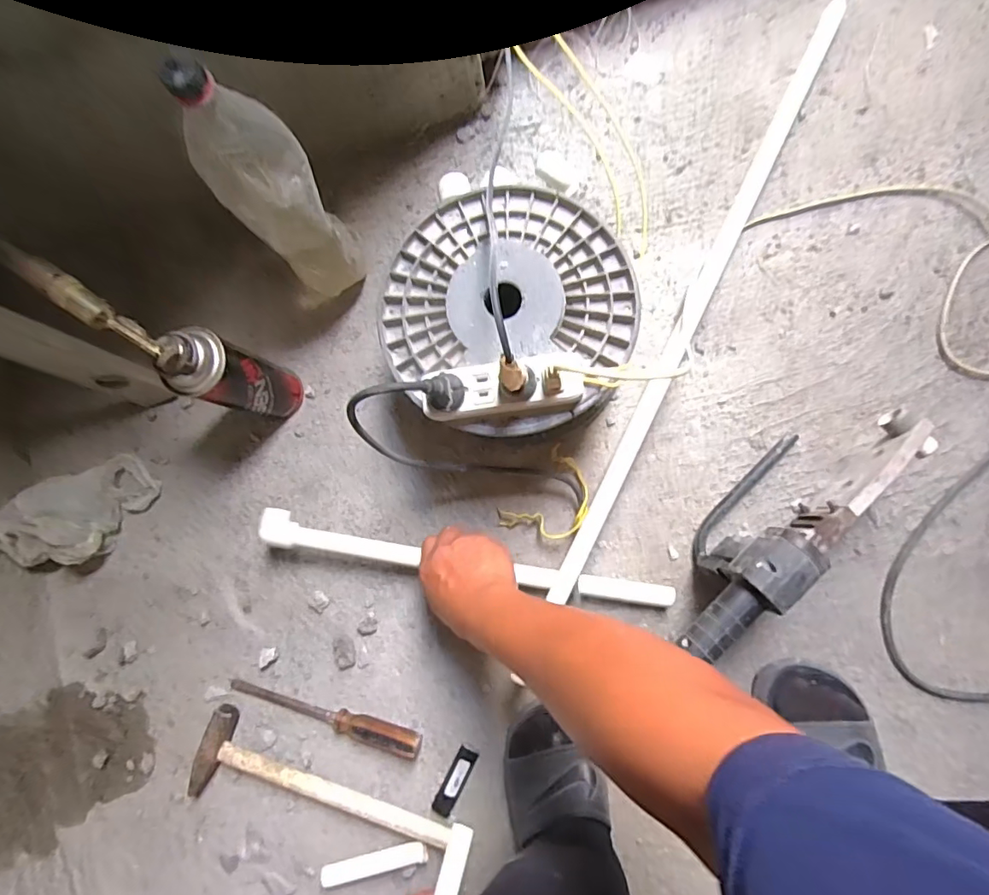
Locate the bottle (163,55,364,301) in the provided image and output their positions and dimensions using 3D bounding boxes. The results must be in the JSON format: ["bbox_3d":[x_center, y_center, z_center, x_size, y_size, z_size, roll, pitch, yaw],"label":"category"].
[{"bbox_3d":[-0.197,-0.235,0.517,0.094,0.305,0.077,-34,82,4],"label":"bottle"}]

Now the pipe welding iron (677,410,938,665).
[{"bbox_3d":[0.280,0.070,0.504,0.290,0.133,0.080,-44,81,1],"label":"pipe welding iron"}]

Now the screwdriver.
[{"bbox_3d":[-0.199,0.310,0.593,0.234,0.036,0.033,11,87,8],"label":"screwdriver"}]

